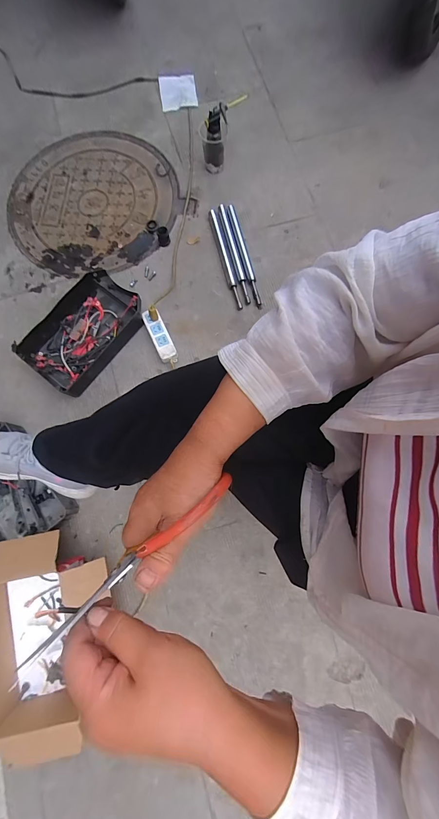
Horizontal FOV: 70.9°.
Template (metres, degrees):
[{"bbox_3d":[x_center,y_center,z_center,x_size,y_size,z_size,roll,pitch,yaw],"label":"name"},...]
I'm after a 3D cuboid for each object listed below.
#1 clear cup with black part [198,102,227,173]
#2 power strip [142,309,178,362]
[{"bbox_3d":[-0.018,-0.888,1.020,0.079,0.167,0.080,14,80,4],"label":"clear cup with black part"},{"bbox_3d":[-0.181,-0.222,0.951,0.052,0.043,0.172,-25,80,-4],"label":"power strip"}]

